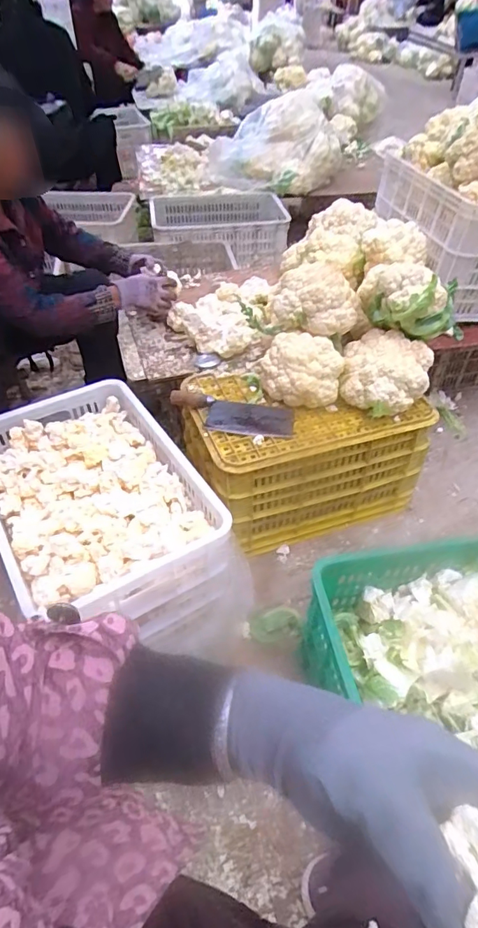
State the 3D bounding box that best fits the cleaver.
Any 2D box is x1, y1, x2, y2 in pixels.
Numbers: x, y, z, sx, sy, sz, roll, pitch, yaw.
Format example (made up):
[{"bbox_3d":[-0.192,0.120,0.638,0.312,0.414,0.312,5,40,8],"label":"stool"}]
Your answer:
[{"bbox_3d":[-0.017,-0.100,1.039,0.258,0.027,0.107,5,46,3],"label":"cleaver"}]

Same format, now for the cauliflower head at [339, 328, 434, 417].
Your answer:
[{"bbox_3d":[0.308,-0.188,1.064,0.176,0.126,0.167,1,46,-1],"label":"cauliflower head"}]

